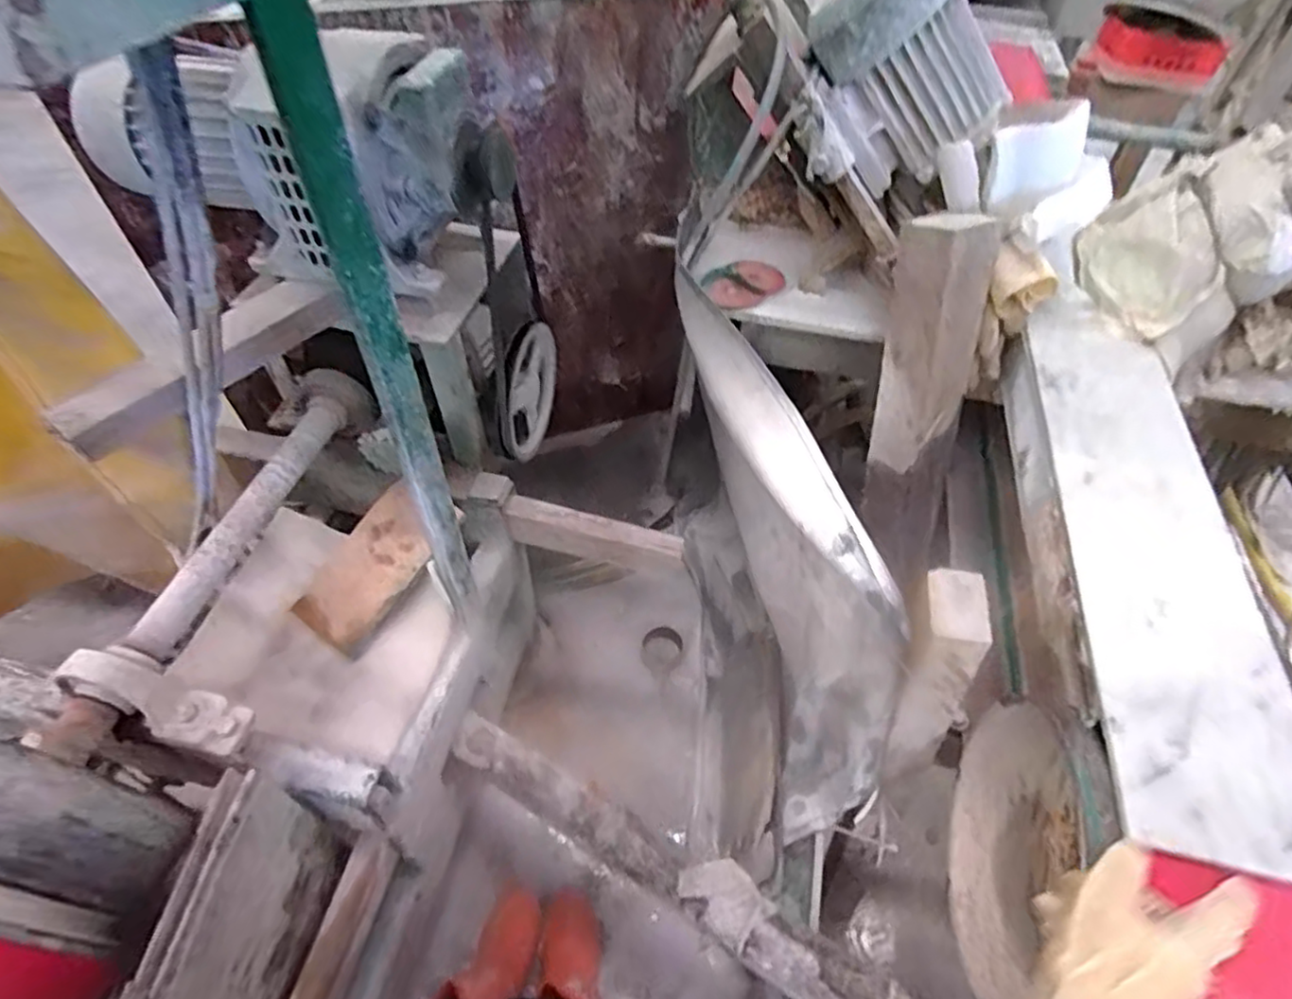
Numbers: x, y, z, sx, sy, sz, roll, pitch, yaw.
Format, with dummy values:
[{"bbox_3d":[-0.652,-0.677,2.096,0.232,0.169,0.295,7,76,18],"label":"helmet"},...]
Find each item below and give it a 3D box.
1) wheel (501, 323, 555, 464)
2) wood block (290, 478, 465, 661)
[{"bbox_3d":[-0.177,-0.168,1.039,0.034,0.188,0.152,15,51,12],"label":"wheel"},{"bbox_3d":[-0.380,0.085,0.944,0.128,0.022,0.241,34,80,16],"label":"wood block"}]

